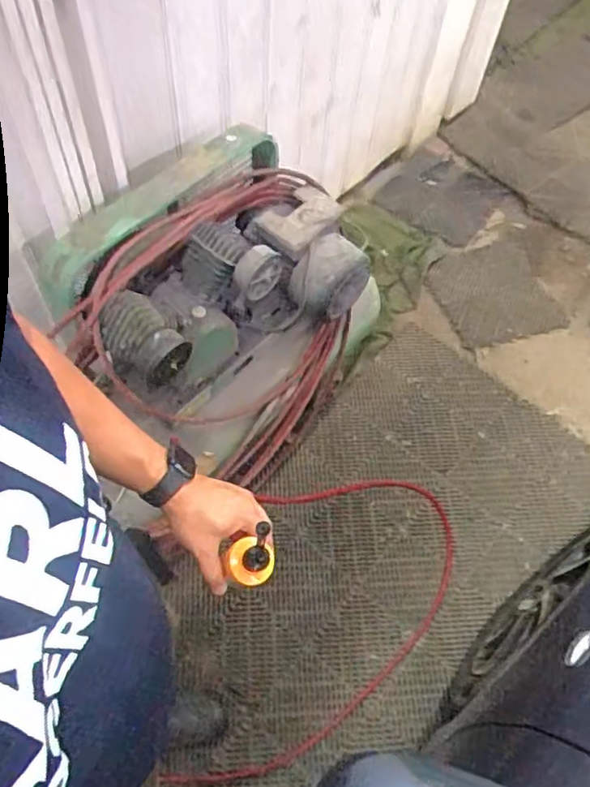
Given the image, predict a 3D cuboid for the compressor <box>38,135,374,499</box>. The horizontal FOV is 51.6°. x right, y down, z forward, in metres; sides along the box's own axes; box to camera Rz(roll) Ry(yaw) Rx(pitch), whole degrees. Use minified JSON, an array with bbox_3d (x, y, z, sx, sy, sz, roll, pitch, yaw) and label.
[{"bbox_3d":[-0.124,-0.165,1.481,0.412,0.742,0.705,35,63,16],"label":"compressor"}]

